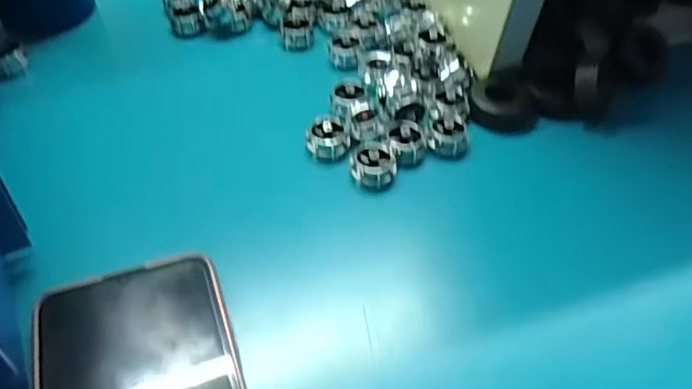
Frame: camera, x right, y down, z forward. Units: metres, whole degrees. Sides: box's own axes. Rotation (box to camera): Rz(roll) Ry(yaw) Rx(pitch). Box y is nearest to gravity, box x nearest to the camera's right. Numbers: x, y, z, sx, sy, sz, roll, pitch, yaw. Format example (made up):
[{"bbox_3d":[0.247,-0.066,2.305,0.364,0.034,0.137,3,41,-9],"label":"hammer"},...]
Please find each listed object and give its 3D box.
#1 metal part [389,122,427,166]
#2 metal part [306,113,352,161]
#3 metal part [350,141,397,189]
[{"bbox_3d":[0.036,-0.030,0.338,0.022,0.016,0.023,7,50,5],"label":"metal part"},{"bbox_3d":[-0.010,-0.035,0.341,0.025,0.018,0.026,0,49,-2],"label":"metal part"},{"bbox_3d":[0.016,-0.017,0.326,0.026,0.016,0.022,-2,50,-4],"label":"metal part"}]

